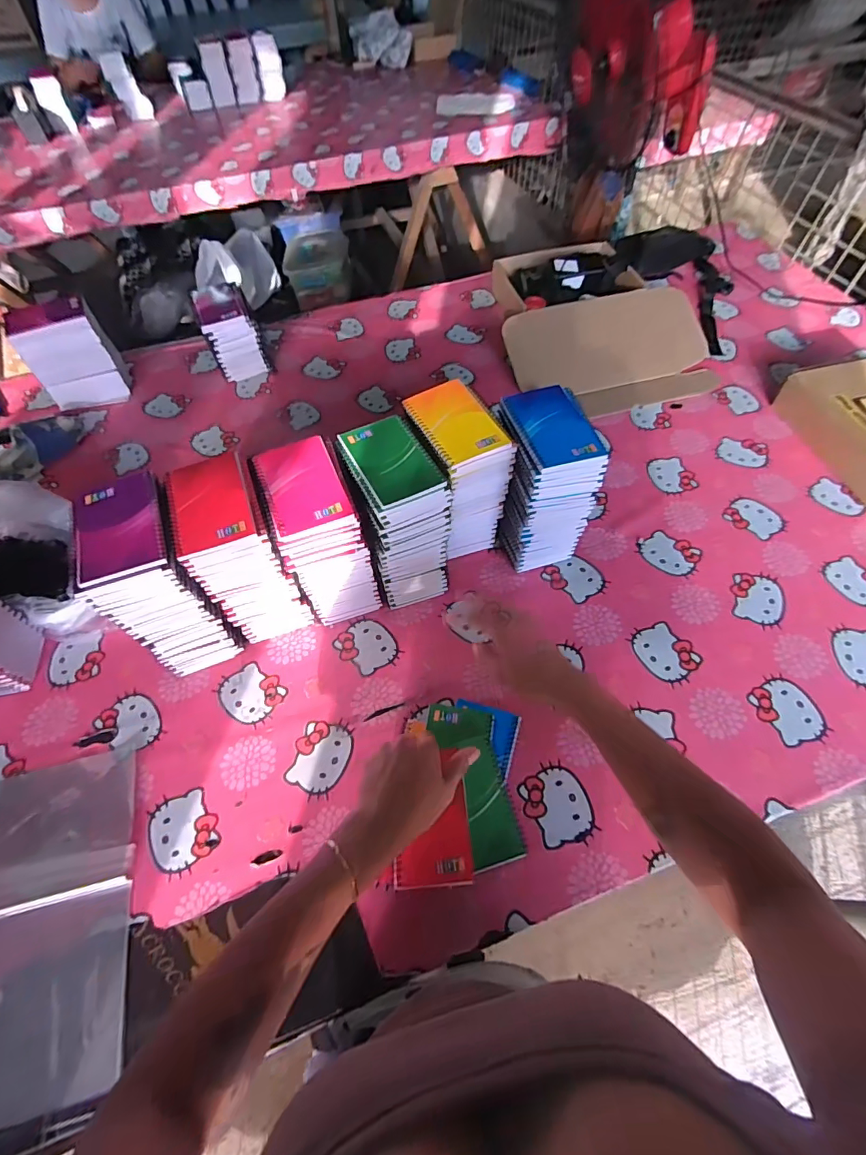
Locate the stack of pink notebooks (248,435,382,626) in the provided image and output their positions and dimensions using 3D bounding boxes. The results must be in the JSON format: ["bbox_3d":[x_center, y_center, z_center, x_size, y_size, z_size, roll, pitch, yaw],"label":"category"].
[{"bbox_3d":[-0.139,-0.043,0.619,0.095,0.228,0.127,-18,59,-9],"label":"stack of pink notebooks"}]

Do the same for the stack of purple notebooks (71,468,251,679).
[{"bbox_3d":[-0.329,0.010,0.591,0.103,0.232,0.135,-27,60,-14],"label":"stack of purple notebooks"}]

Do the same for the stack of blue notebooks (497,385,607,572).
[{"bbox_3d":[0.145,-0.121,0.656,0.103,0.228,0.136,-9,58,-3],"label":"stack of blue notebooks"}]

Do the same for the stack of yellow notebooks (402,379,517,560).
[{"bbox_3d":[0.033,-0.128,0.662,0.091,0.228,0.126,-26,60,-13],"label":"stack of yellow notebooks"}]

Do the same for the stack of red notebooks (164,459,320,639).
[{"bbox_3d":[-0.240,-0.022,0.610,0.095,0.228,0.134,-22,59,-11],"label":"stack of red notebooks"}]

